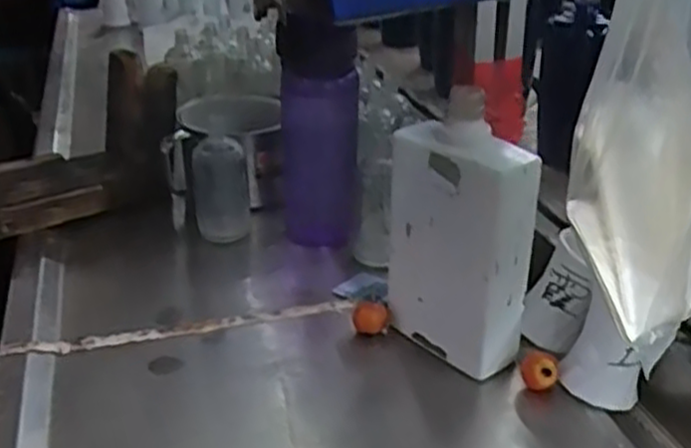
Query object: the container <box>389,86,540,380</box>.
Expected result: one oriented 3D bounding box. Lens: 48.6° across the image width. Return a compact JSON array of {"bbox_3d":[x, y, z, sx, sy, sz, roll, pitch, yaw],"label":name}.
[{"bbox_3d":[0.084,0.016,0.576,0.060,0.196,0.106,-15,29,-30],"label":"container"}]

